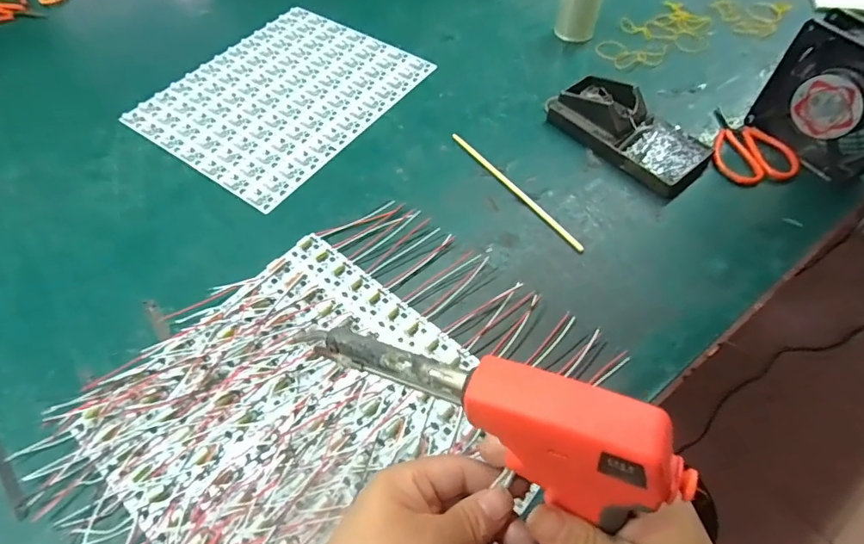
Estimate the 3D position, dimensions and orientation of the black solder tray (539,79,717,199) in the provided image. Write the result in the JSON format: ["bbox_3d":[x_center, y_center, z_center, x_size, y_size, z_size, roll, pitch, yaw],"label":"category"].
[{"bbox_3d":[0.207,-0.154,0.509,0.081,0.038,0.165,-35,63,-19],"label":"black solder tray"}]

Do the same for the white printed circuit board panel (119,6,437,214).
[{"bbox_3d":[-0.179,-0.215,0.577,0.239,0.004,0.283,30,63,19],"label":"white printed circuit board panel"}]

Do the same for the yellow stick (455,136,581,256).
[{"bbox_3d":[0.081,-0.085,0.486,0.007,0.005,0.190,-31,62,-18],"label":"yellow stick"}]

